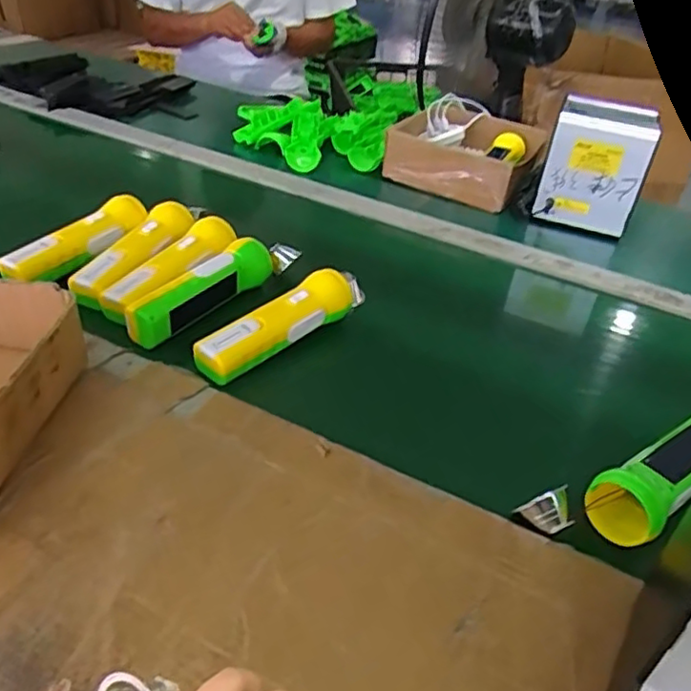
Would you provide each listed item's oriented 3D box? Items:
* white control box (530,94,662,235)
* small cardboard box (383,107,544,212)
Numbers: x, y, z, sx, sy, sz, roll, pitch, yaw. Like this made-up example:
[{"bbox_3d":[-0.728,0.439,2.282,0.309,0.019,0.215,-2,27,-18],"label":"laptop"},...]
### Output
[{"bbox_3d":[0.337,-0.242,0.887,0.127,0.156,0.115,15,37,10],"label":"white control box"},{"bbox_3d":[0.184,-0.292,0.996,0.202,0.079,0.213,22,39,19],"label":"small cardboard box"}]

